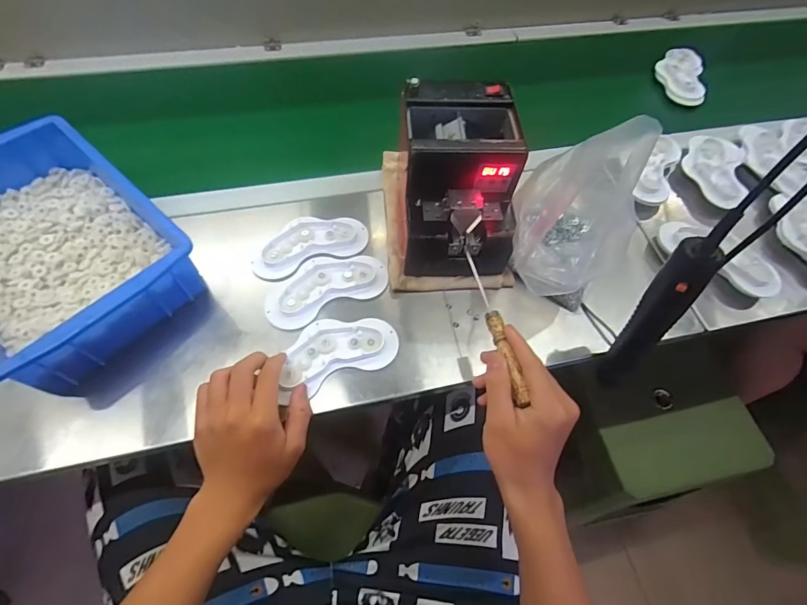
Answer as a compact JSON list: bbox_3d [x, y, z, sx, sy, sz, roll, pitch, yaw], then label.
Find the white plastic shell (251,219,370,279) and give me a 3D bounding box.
[{"bbox_3d":[-0.122,-0.078,0.535,0.146,0.015,0.068,-19,63,-13],"label":"white plastic shell"}]

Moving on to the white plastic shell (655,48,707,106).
[{"bbox_3d":[0.530,-0.434,0.793,0.088,0.022,0.146,16,61,7],"label":"white plastic shell"}]

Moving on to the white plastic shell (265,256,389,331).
[{"bbox_3d":[-0.094,-0.021,0.503,0.148,0.015,0.073,-27,65,-17],"label":"white plastic shell"}]

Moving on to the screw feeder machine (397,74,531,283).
[{"bbox_3d":[0.064,-0.136,0.491,0.128,0.145,0.192,-1,60,-3],"label":"screw feeder machine"}]

